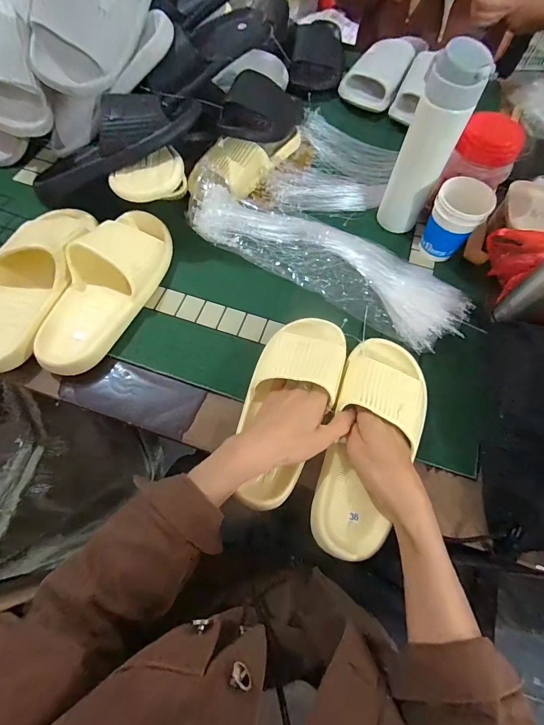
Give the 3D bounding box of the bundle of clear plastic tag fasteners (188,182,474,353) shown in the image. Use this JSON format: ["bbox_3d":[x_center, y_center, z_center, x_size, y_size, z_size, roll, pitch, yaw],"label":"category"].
[{"bbox_3d":[0.080,-0.156,0.492,0.406,0.049,0.134,29,67,12],"label":"bundle of clear plastic tag fasteners"}]

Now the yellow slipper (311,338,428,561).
[{"bbox_3d":[0.112,0.083,0.386,0.098,0.060,0.246,18,74,7],"label":"yellow slipper"}]

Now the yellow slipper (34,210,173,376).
[{"bbox_3d":[-0.215,-0.117,0.462,0.101,0.060,0.275,16,65,6],"label":"yellow slipper"}]

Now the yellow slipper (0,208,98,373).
[{"bbox_3d":[-0.315,-0.120,0.447,0.095,0.054,0.263,10,65,3],"label":"yellow slipper"}]

